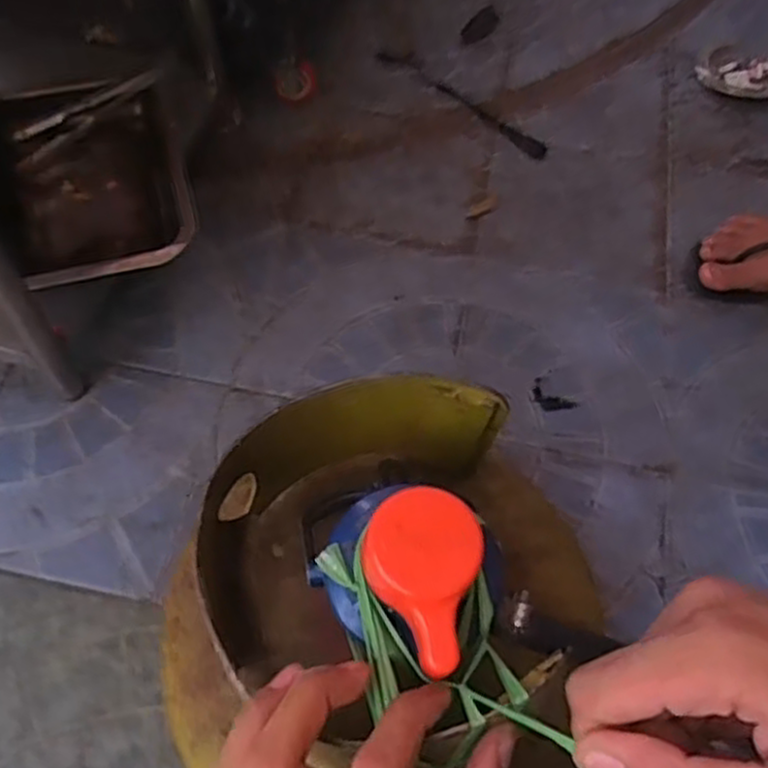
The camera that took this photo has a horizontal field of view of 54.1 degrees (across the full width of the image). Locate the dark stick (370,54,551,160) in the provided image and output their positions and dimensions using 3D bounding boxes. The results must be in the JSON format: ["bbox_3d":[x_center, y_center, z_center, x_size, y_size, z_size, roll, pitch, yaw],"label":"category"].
[{"bbox_3d":[0.089,-0.337,0.886,0.245,0.011,0.024,38,65,17],"label":"dark stick"}]

